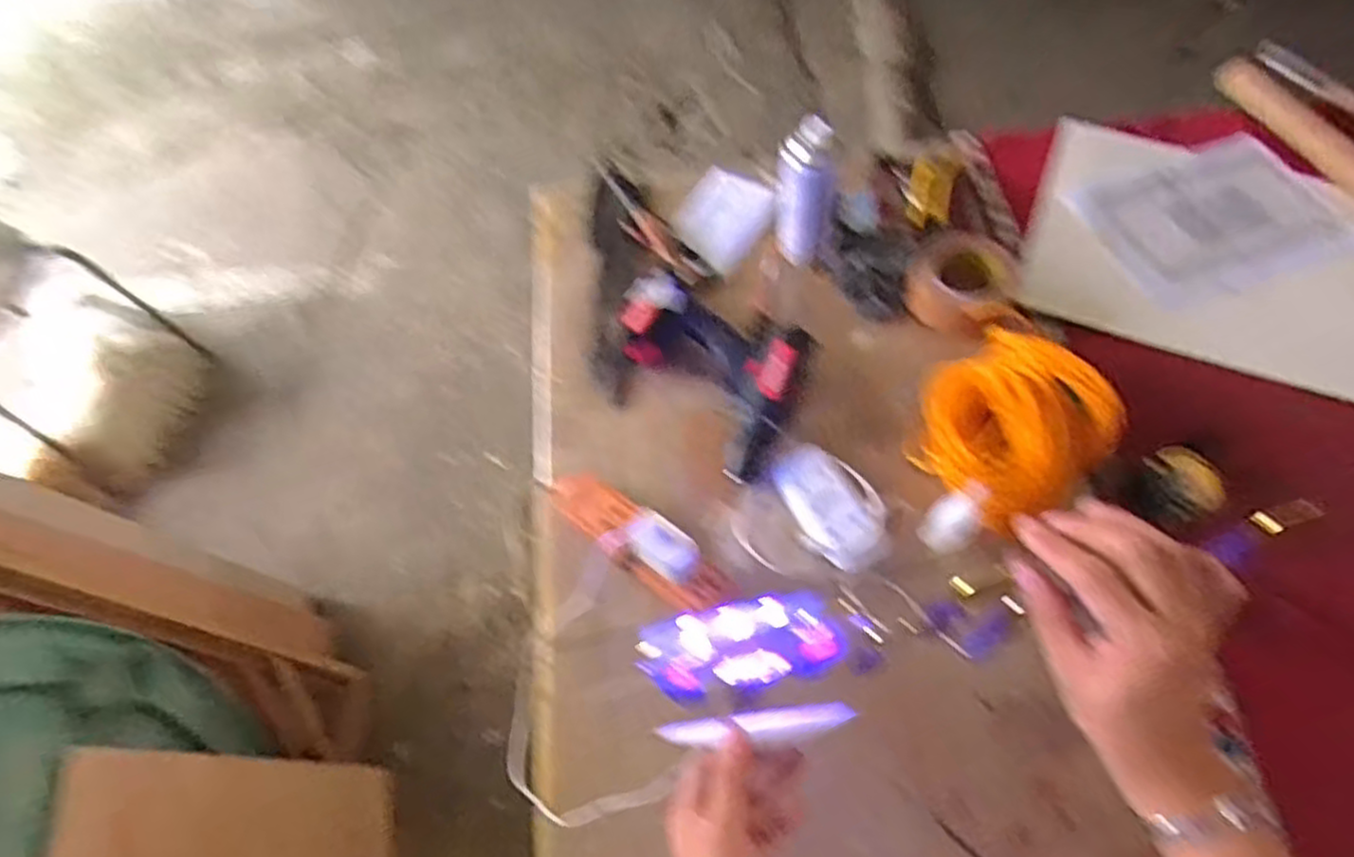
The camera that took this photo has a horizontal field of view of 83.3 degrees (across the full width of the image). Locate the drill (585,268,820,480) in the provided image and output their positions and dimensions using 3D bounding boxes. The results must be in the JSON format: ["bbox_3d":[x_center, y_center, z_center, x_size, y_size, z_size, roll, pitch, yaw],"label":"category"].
[{"bbox_3d":[0.015,-0.066,0.837,0.242,0.073,0.193,20,61,14],"label":"drill"}]

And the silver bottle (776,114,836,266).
[{"bbox_3d":[0.153,-0.269,0.885,0.056,0.168,0.057,-8,58,-2],"label":"silver bottle"}]

